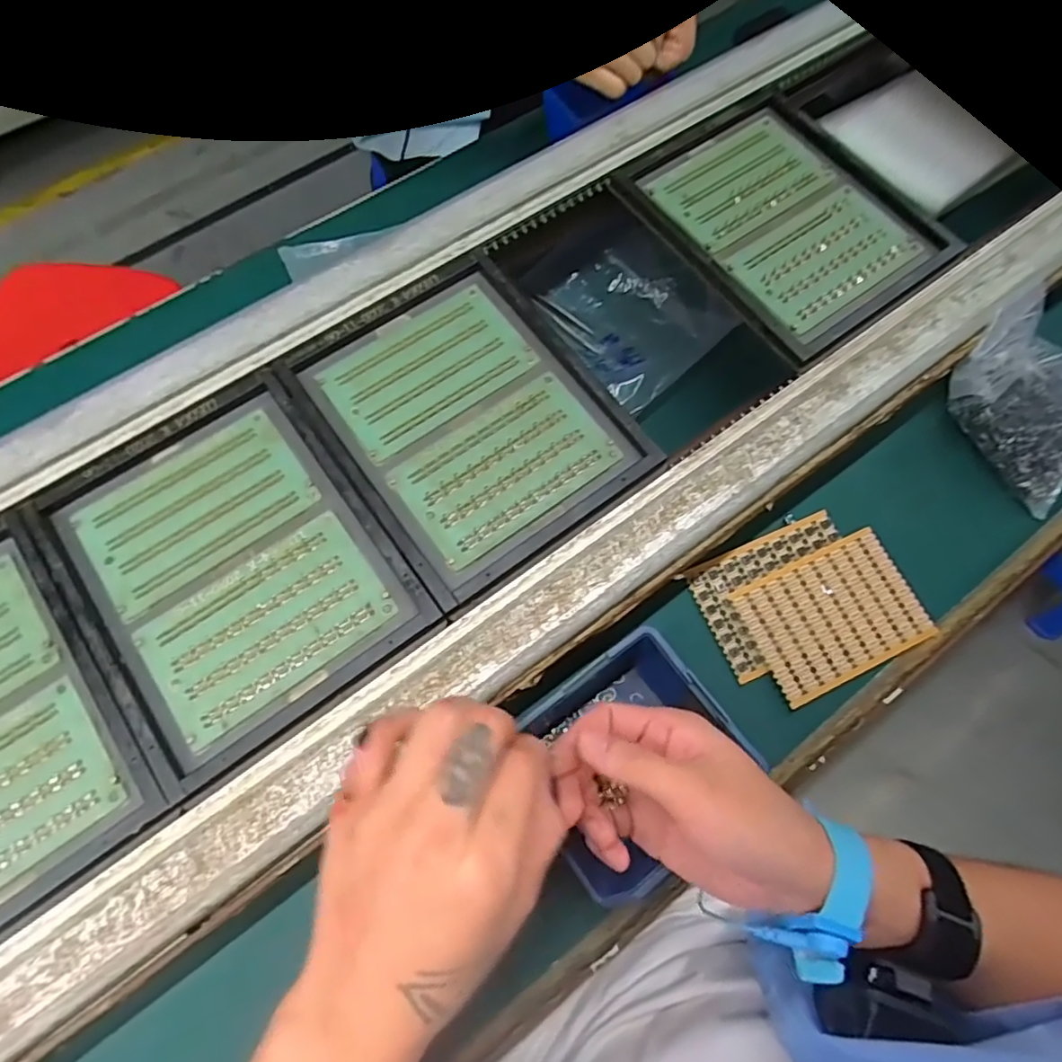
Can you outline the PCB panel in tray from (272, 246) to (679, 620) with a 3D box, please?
[{"bbox_3d":[-0.044,-0.079,0.433,0.176,0.013,0.218,-34,75,-13],"label":"PCB panel in tray"}]

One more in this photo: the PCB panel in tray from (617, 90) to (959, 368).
[{"bbox_3d":[0.199,-0.248,0.490,0.166,0.021,0.215,-33,75,-13],"label":"PCB panel in tray"}]

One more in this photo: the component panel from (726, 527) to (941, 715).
[{"bbox_3d":[0.216,0.059,0.443,0.119,0.011,0.087,-24,73,-10],"label":"component panel"}]

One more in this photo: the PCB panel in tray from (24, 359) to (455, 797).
[{"bbox_3d":[-0.189,0.021,0.397,0.174,0.014,0.216,-35,76,-13],"label":"PCB panel in tray"}]

